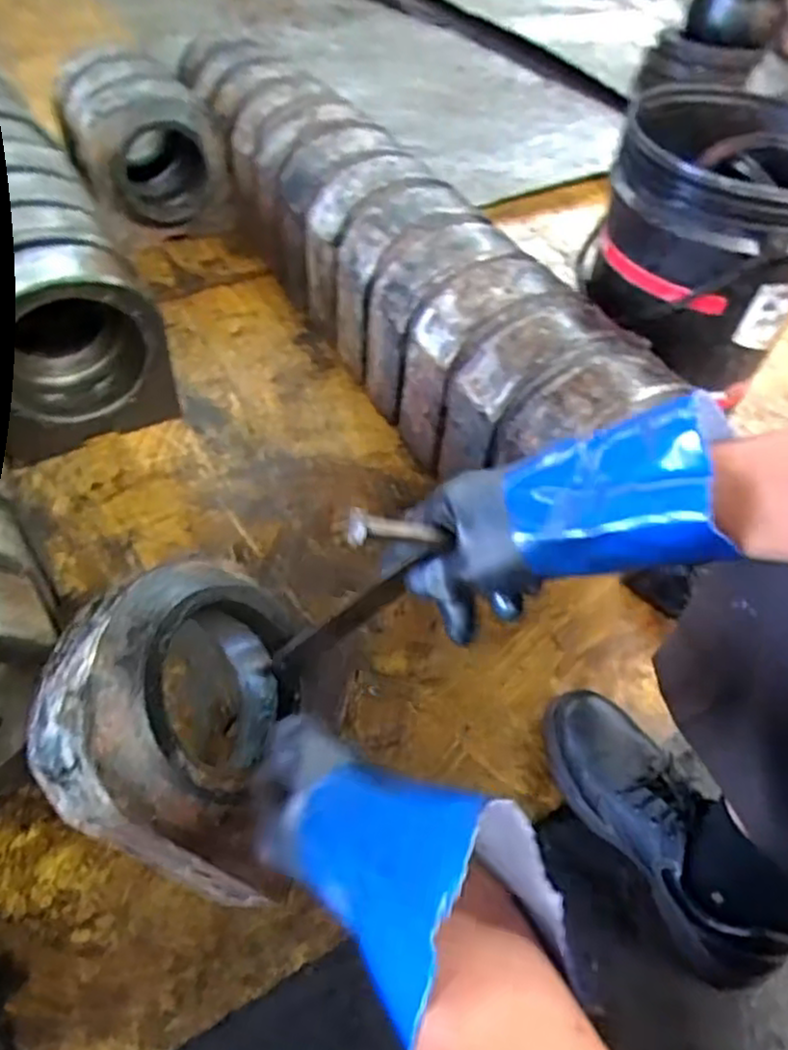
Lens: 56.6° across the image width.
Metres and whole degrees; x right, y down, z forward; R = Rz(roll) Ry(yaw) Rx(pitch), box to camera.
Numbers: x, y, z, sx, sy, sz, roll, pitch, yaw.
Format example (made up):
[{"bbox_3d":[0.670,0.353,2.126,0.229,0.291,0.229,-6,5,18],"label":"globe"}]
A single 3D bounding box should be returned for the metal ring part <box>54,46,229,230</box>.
[{"bbox_3d":[-0.454,-0.703,1.317,0.239,0.217,0.313,-16,53,-15],"label":"metal ring part"}]

